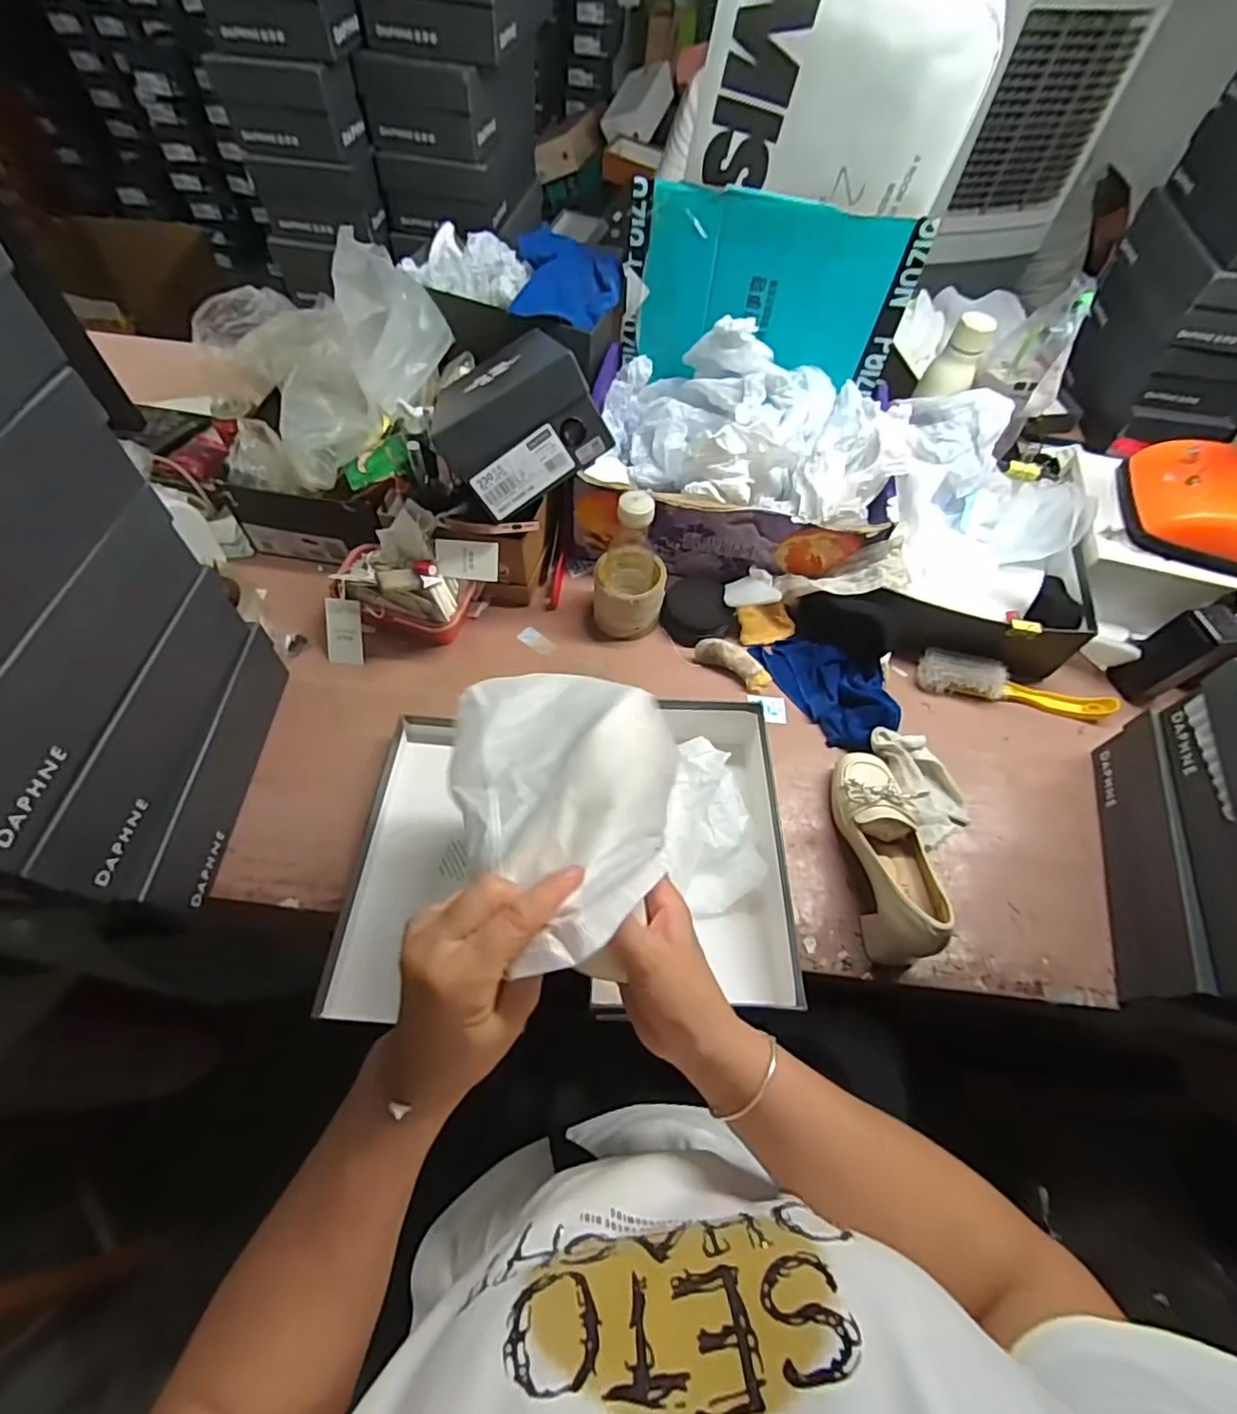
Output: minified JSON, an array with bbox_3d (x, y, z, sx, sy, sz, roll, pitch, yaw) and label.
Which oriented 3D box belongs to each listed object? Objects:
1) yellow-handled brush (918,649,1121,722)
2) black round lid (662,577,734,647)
[{"bbox_3d":[0.500,-0.020,0.769,0.235,0.039,0.048,16,59,6],"label":"yellow-handled brush"},{"bbox_3d":[0.101,-0.127,0.803,0.085,0.017,0.096,-17,71,7],"label":"black round lid"}]

